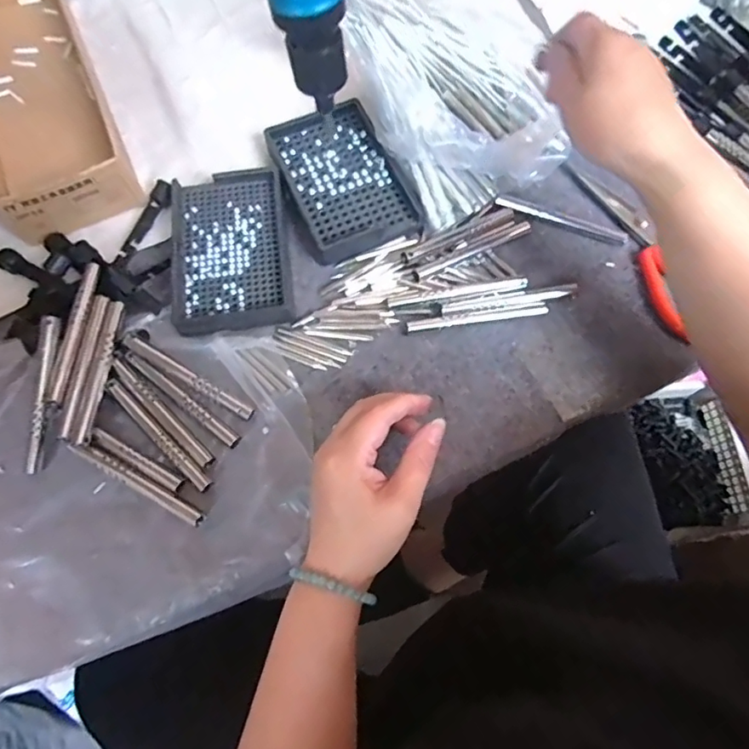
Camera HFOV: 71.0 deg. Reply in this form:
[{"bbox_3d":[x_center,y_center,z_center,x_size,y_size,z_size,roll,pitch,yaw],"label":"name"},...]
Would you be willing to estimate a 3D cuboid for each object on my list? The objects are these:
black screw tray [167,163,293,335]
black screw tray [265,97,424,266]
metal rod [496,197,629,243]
[{"bbox_3d":[-0.116,-0.099,0.420,0.089,0.019,0.137,-9,70,-4],"label":"black screw tray"},{"bbox_3d":[-0.030,-0.165,0.442,0.089,0.026,0.143,-21,71,-8],"label":"black screw tray"},{"bbox_3d":[0.157,-0.130,0.441,0.110,0.006,0.010,18,68,6],"label":"metal rod"}]

